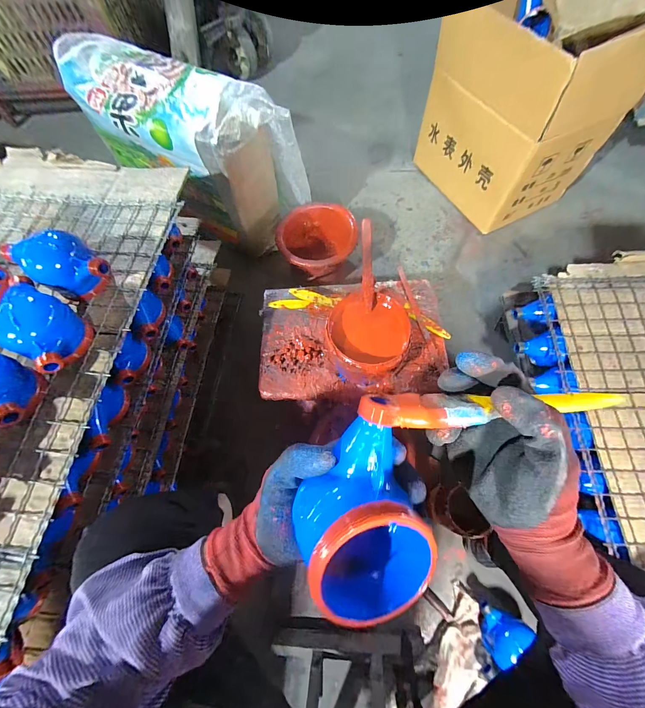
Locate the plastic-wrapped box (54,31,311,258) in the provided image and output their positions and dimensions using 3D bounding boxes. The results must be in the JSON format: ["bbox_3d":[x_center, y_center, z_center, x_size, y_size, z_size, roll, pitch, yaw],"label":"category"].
[{"bbox_3d":[-0.367,-0.588,0.855,0.622,0.355,0.262,37,74,16],"label":"plastic-wrapped box"}]

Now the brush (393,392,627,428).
[{"bbox_3d":[0.133,0.037,0.218,0.173,0.022,0.024,-1,67,-12],"label":"brush"}]

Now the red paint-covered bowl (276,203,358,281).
[{"bbox_3d":[-0.019,-0.293,0.901,0.197,0.171,0.215,-1,67,3],"label":"red paint-covered bowl"}]

